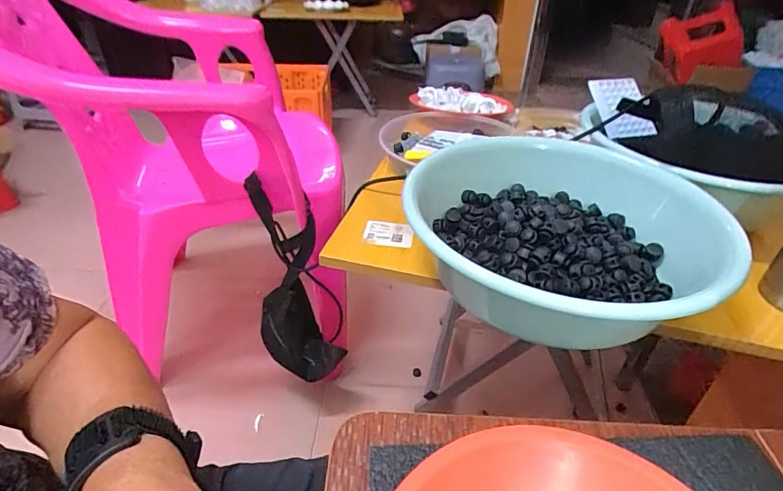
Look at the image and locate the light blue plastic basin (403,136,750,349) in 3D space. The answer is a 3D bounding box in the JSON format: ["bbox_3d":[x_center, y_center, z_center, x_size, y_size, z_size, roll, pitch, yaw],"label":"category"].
[{"bbox_3d":[0.167,-0.021,0.457,0.274,0.083,0.310,9,36,9],"label":"light blue plastic basin"}]

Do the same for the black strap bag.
[{"bbox_3d":[-0.166,0.081,0.807,0.168,0.333,0.109,22,41,26],"label":"black strap bag"}]

